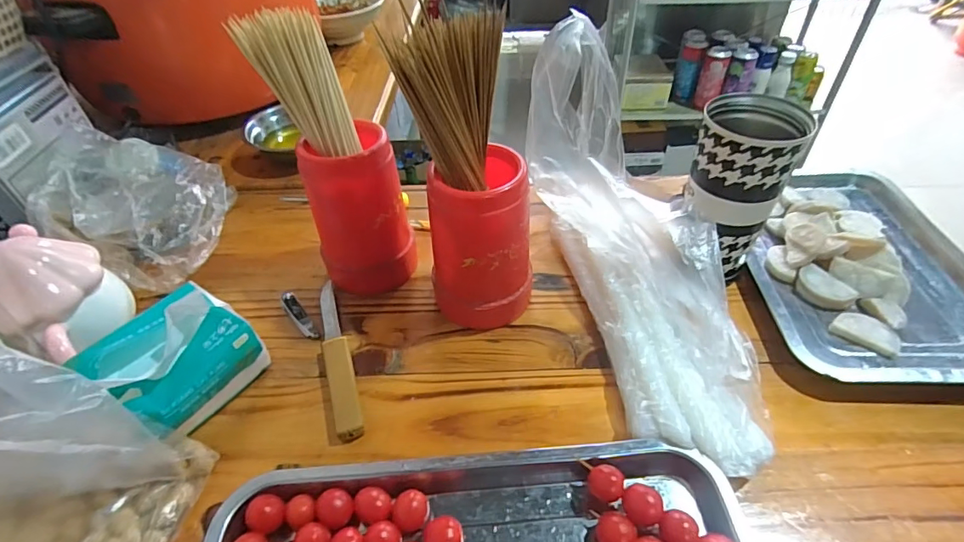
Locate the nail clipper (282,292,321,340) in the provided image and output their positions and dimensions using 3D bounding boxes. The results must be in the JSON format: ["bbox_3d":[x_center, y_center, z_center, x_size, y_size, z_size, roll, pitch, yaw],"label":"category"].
[{"bbox_3d":[-0.178,0.044,0.473,0.013,0.005,0.063,-32,64,-26],"label":"nail clipper"}]

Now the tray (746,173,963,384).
[{"bbox_3d":[0.375,-0.023,0.495,0.208,0.032,0.320,2,44,6],"label":"tray"}]

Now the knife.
[{"bbox_3d":[-0.130,0.073,0.436,0.022,0.016,0.174,-16,46,-13],"label":"knife"}]

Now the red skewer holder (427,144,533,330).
[{"bbox_3d":[-0.001,-0.025,0.433,0.086,0.148,0.076,-3,44,1],"label":"red skewer holder"}]

